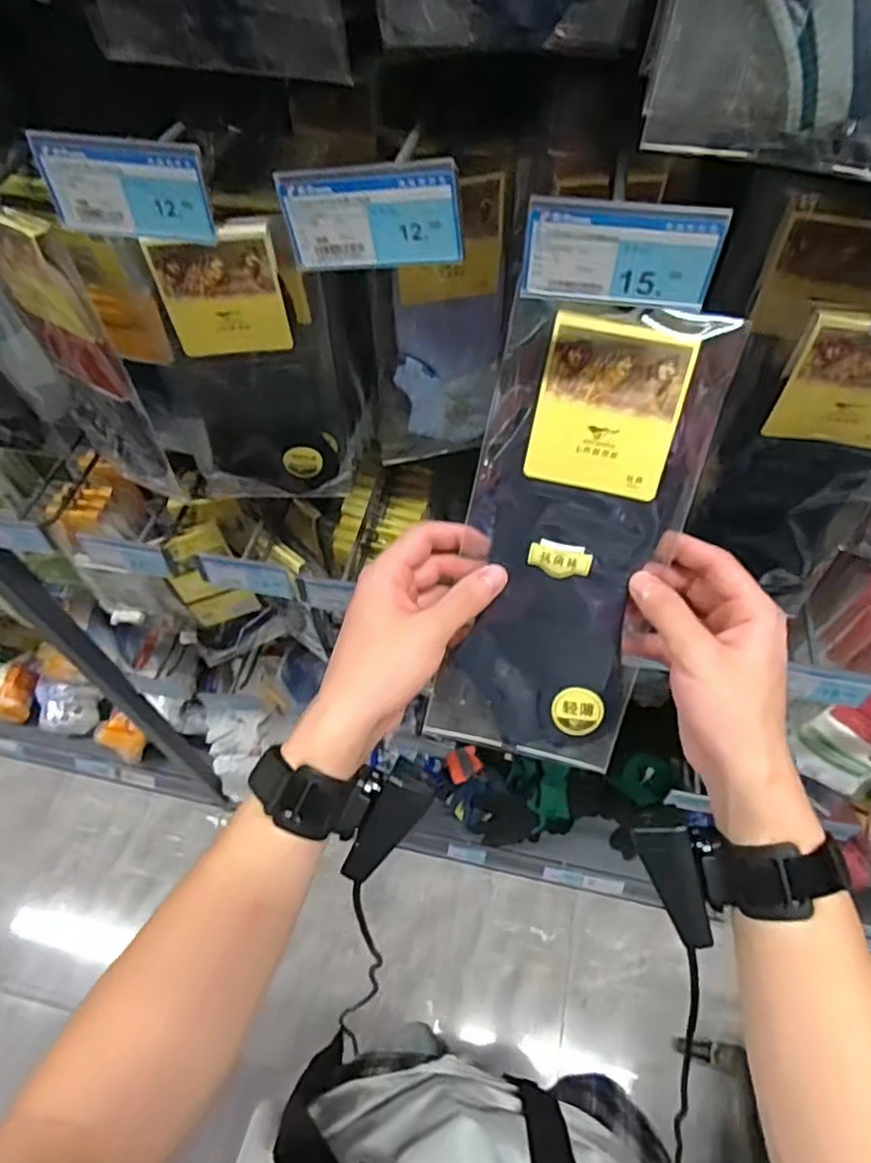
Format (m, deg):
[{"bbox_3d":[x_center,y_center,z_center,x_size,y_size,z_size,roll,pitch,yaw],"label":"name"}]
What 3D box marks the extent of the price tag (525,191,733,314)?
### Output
[{"bbox_3d":[0.080,-0.142,0.291,0.080,0.042,0.007,9,56,6],"label":"price tag"}]

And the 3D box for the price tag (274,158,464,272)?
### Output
[{"bbox_3d":[-0.029,-0.163,0.303,0.082,0.043,0.004,3,51,13],"label":"price tag"}]

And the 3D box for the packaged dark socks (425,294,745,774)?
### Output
[{"bbox_3d":[0.077,-0.017,0.398,0.118,0.272,0.012,14,20,10],"label":"packaged dark socks"}]

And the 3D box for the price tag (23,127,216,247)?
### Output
[{"bbox_3d":[-0.146,-0.186,0.319,0.081,0.043,0.008,9,56,6],"label":"price tag"}]

